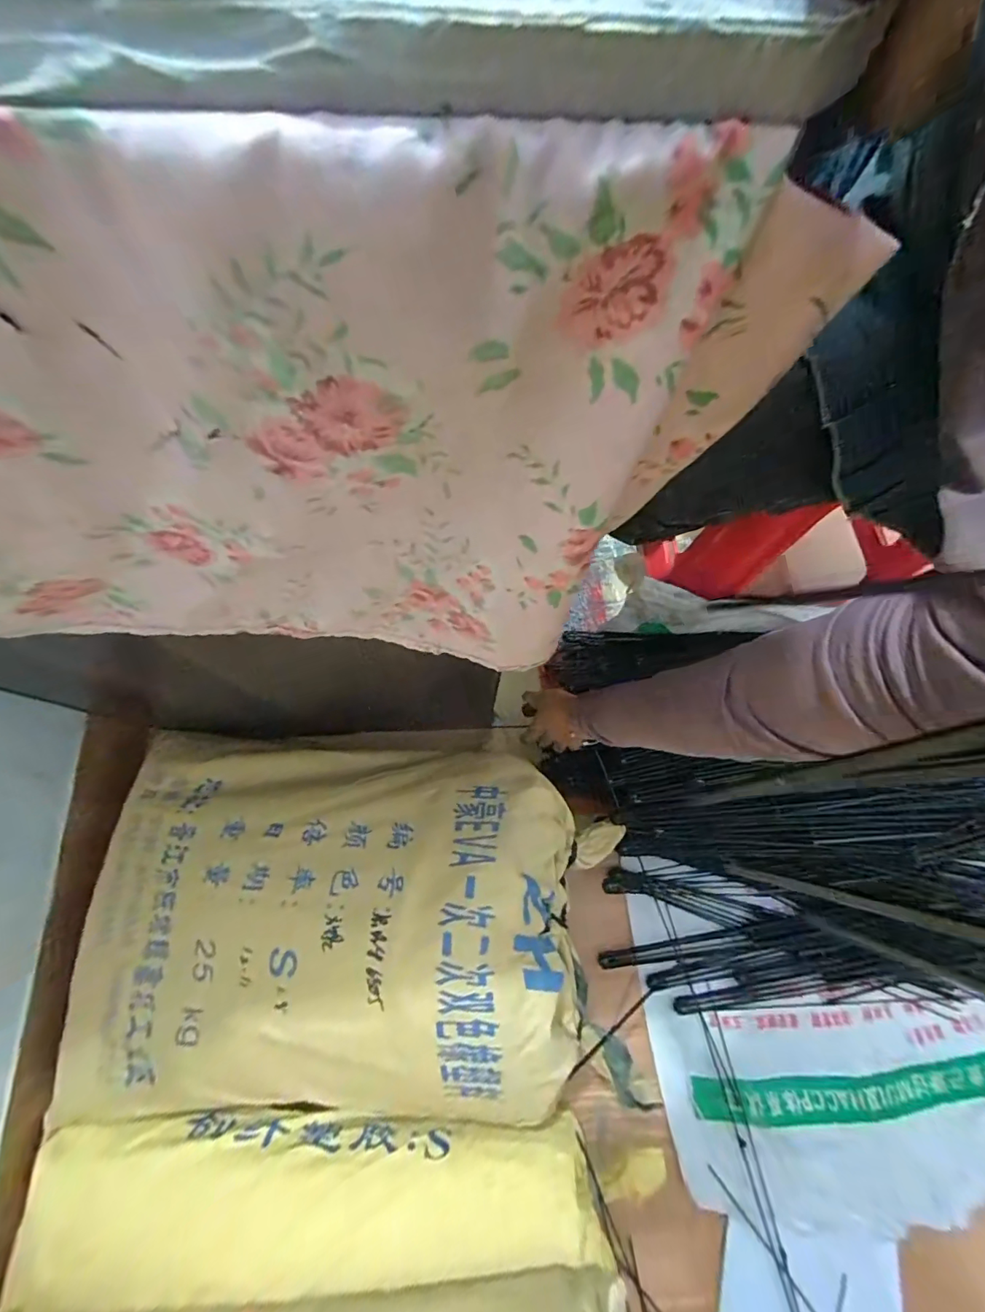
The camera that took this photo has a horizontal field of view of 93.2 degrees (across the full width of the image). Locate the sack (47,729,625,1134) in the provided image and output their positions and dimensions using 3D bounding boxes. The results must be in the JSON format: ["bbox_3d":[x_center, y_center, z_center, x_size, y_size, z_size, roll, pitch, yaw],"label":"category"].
[{"bbox_3d":[-0.172,0.296,0.539,0.635,0.167,0.410,3,72,-2],"label":"sack"}]

